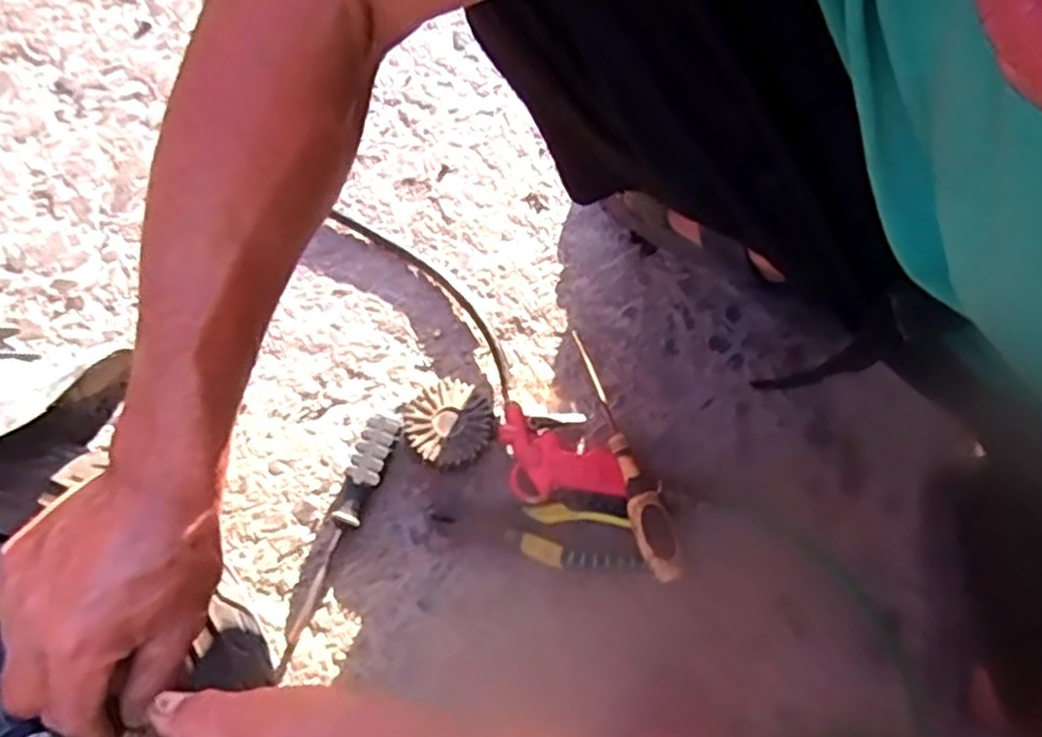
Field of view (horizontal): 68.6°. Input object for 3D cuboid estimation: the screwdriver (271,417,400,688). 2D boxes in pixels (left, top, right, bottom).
[{"bbox_3d":[-0.147,0.133,0.594,0.027,0.029,0.204,21,71,5],"label":"screwdriver"}]

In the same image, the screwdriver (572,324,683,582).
[{"bbox_3d":[0.080,0.064,0.613,0.027,0.024,0.218,-14,56,-7],"label":"screwdriver"}]

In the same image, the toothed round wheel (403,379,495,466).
[{"bbox_3d":[-0.060,0.045,0.624,0.067,0.034,0.069,1,70,-2],"label":"toothed round wheel"}]

